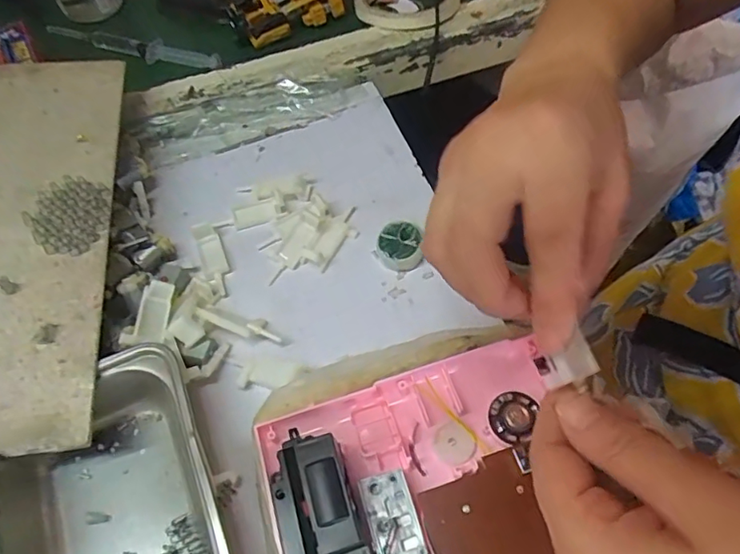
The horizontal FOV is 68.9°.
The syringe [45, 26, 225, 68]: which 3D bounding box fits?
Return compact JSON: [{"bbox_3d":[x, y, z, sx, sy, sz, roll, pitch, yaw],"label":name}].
[{"bbox_3d":[-0.218,-0.216,0.510,0.179,0.020,0.024,17,61,14],"label":"syringe"}]

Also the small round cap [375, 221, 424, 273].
[{"bbox_3d":[0.020,-0.021,0.380,0.030,0.017,0.032,-2,58,3],"label":"small round cap"}]

